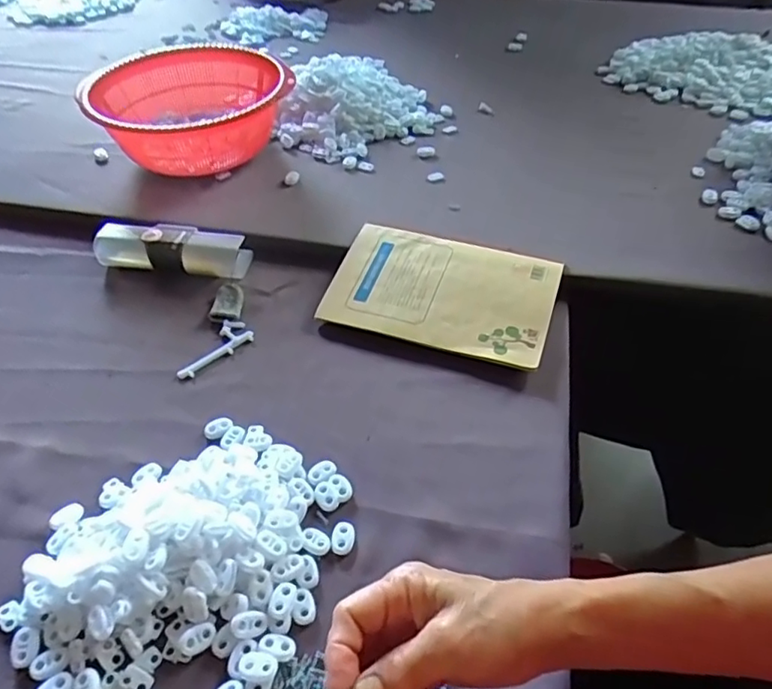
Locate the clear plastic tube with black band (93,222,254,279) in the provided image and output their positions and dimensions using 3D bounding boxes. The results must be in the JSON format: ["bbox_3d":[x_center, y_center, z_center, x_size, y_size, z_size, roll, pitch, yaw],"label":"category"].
[{"bbox_3d":[-0.220,-0.099,0.617,0.155,0.038,0.043,6,47,8],"label":"clear plastic tube with black band"}]

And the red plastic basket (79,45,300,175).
[{"bbox_3d":[-0.241,-0.279,0.738,0.229,0.101,0.216,-1,46,1],"label":"red plastic basket"}]

